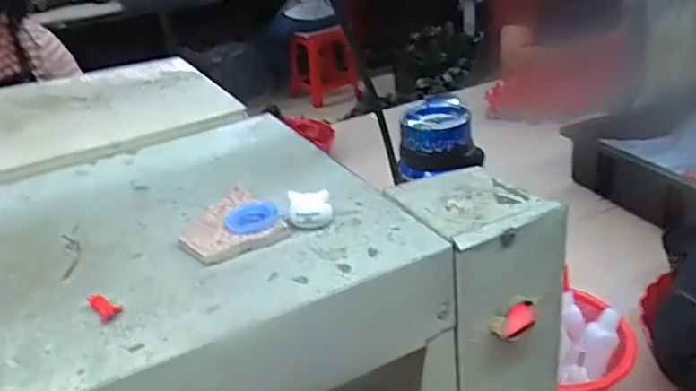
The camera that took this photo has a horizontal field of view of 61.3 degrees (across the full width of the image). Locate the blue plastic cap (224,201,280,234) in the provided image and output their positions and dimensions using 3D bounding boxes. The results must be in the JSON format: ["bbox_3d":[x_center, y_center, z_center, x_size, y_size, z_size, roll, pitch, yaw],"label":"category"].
[{"bbox_3d":[-0.058,0.012,0.349,0.031,0.006,0.033,-4,28,2],"label":"blue plastic cap"}]

